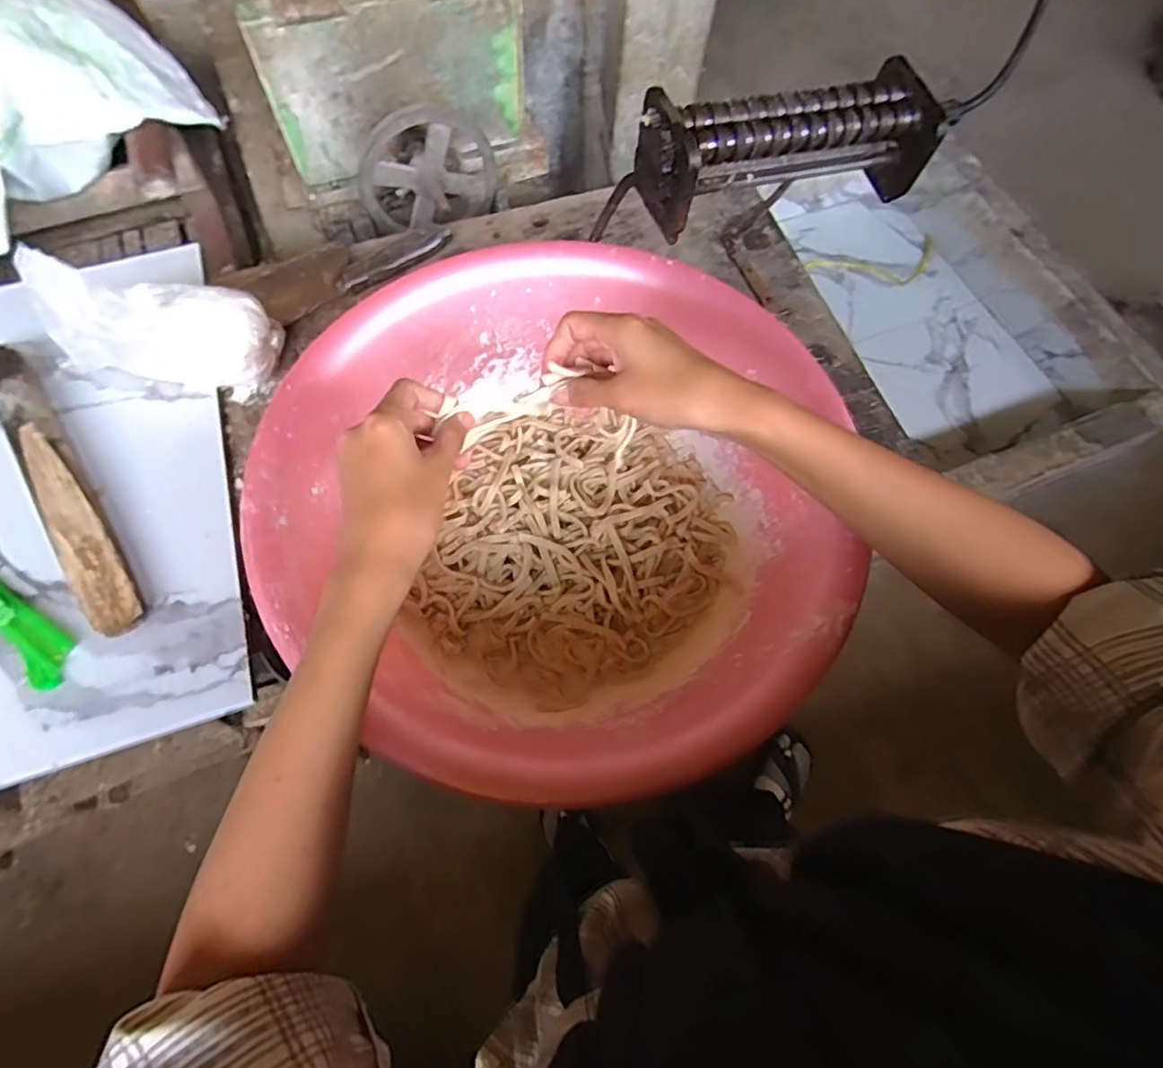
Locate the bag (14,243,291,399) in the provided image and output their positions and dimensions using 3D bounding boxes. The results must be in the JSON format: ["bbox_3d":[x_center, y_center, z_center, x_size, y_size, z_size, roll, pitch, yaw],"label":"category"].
[{"bbox_3d":[-0.370,-0.190,0.522,0.175,0.116,0.076,1,67,-3],"label":"bag"}]

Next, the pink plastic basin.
[{"bbox_3d":[-0.019,-0.033,0.459,0.394,0.116,0.386,1,67,-3],"label":"pink plastic basin"}]

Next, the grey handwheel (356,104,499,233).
[{"bbox_3d":[-0.213,-0.509,0.861,0.199,0.177,0.069,-18,65,-20],"label":"grey handwheel"}]

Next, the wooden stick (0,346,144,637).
[{"bbox_3d":[-0.434,-0.046,0.496,0.033,0.028,0.306,-32,72,-16],"label":"wooden stick"}]

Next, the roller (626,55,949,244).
[{"bbox_3d":[0.125,-0.243,0.379,0.184,0.055,0.061,-15,68,-9],"label":"roller"}]

